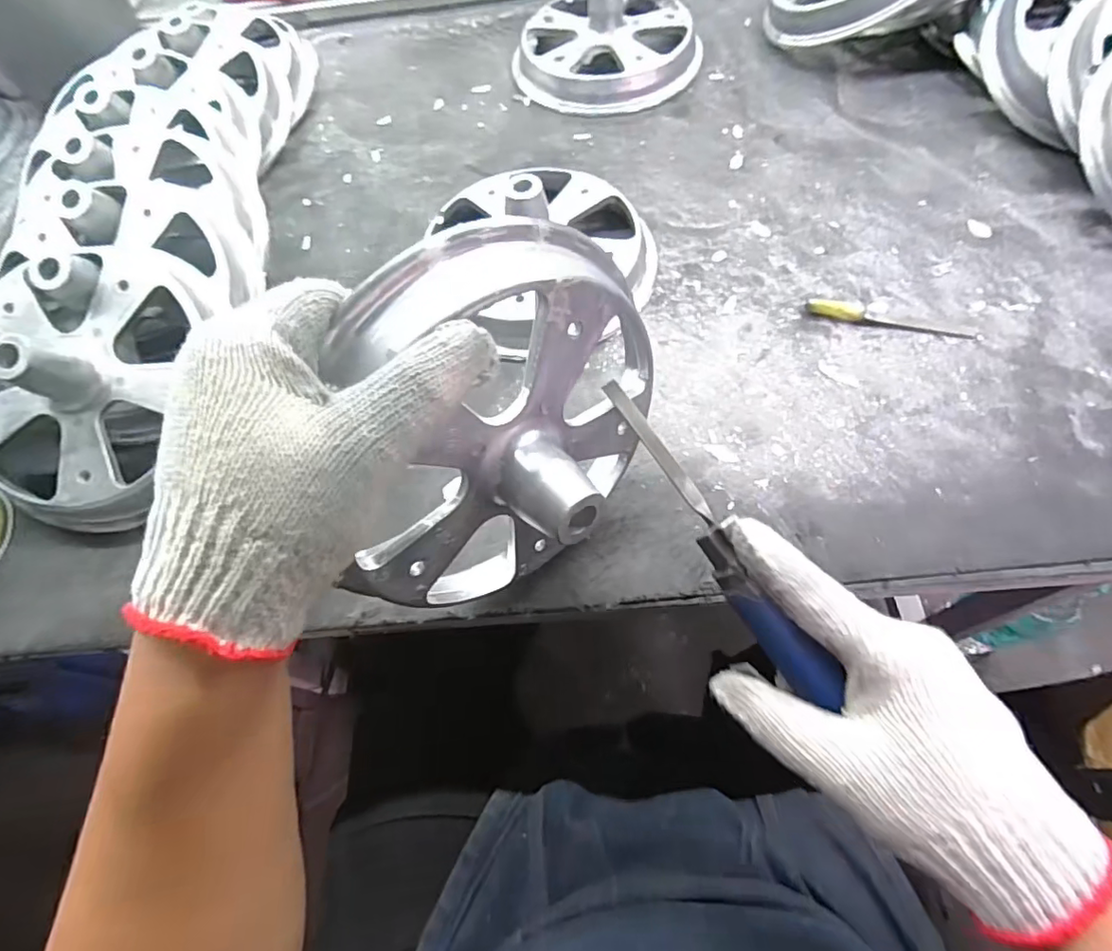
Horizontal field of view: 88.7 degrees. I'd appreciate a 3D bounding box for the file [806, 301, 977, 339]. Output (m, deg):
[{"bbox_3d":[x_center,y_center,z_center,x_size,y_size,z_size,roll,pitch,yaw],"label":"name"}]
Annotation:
[{"bbox_3d":[0.262,-0.122,0.446,0.122,0.011,0.011,13,65,10],"label":"file"}]

